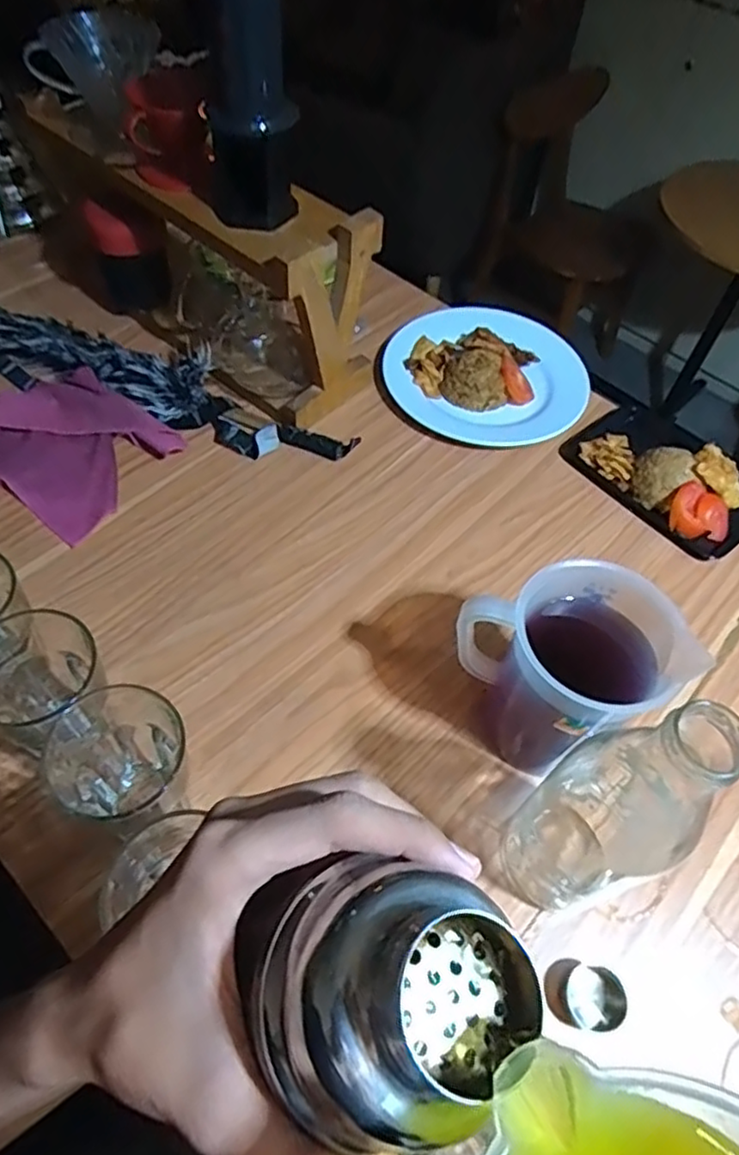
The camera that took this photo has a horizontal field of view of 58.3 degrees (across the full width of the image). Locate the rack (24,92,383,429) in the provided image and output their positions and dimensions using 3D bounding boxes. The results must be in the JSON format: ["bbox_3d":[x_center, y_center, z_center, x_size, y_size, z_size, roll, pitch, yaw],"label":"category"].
[{"bbox_3d":[-0.198,-0.359,0.765,0.423,0.217,0.130,32,60,16],"label":"rack"}]

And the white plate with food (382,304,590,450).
[{"bbox_3d":[0.145,-0.257,0.823,0.243,0.051,0.199,16,57,6],"label":"white plate with food"}]

